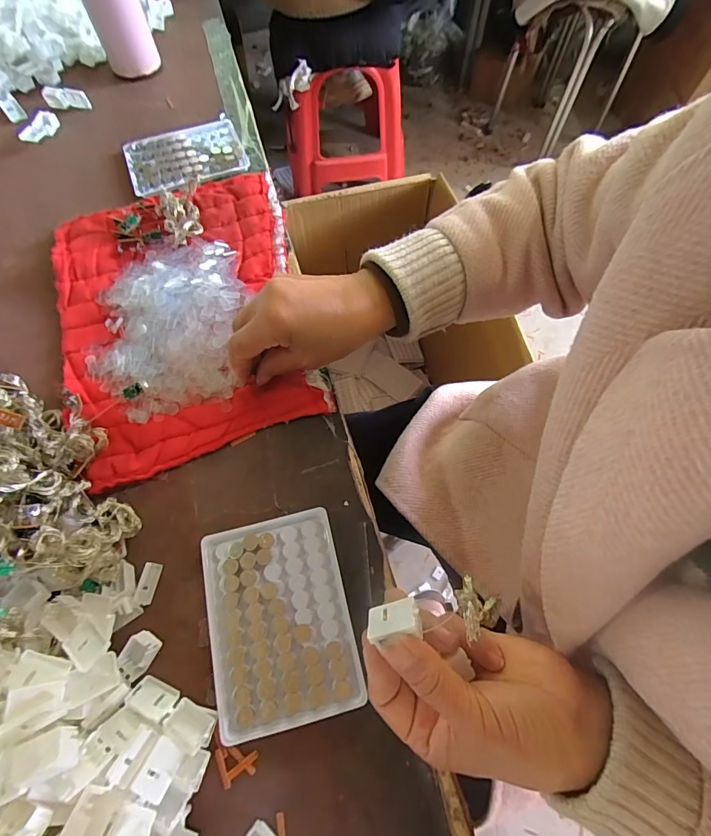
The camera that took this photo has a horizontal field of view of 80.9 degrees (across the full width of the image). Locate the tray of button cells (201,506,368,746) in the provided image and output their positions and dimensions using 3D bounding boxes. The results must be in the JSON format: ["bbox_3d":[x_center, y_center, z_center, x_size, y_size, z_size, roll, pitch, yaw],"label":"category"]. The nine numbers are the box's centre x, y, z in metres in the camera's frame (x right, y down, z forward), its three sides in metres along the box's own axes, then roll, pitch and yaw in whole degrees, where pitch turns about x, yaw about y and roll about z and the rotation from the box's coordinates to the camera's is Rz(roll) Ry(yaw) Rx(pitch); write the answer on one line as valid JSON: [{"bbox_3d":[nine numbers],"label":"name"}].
[{"bbox_3d":[-0.054,0.136,0.289,0.095,0.010,0.128,-13,67,-5],"label":"tray of button cells"}]

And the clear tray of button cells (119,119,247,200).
[{"bbox_3d":[-0.198,-0.305,0.484,0.129,0.009,0.101,-21,68,-9],"label":"clear tray of button cells"}]

